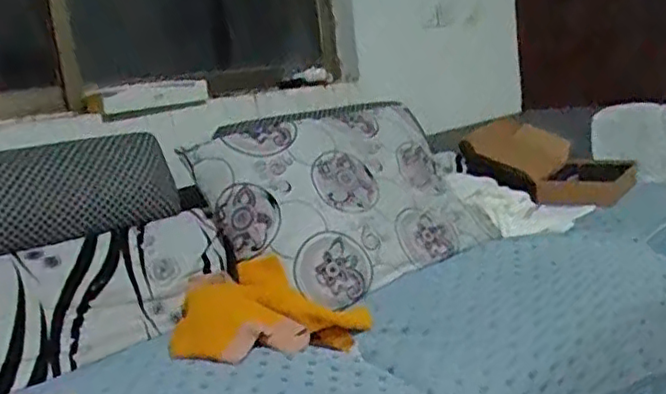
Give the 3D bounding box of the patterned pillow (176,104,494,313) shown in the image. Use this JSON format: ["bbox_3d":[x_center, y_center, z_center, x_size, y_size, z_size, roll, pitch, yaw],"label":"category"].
[{"bbox_3d":[0.032,0.010,1.802,0.728,0.540,0.184,-13,-24,-34],"label":"patterned pillow"}]

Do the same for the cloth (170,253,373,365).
[{"bbox_3d":[-0.127,0.248,1.414,0.410,0.138,0.301,-7,11,-1],"label":"cloth"}]

